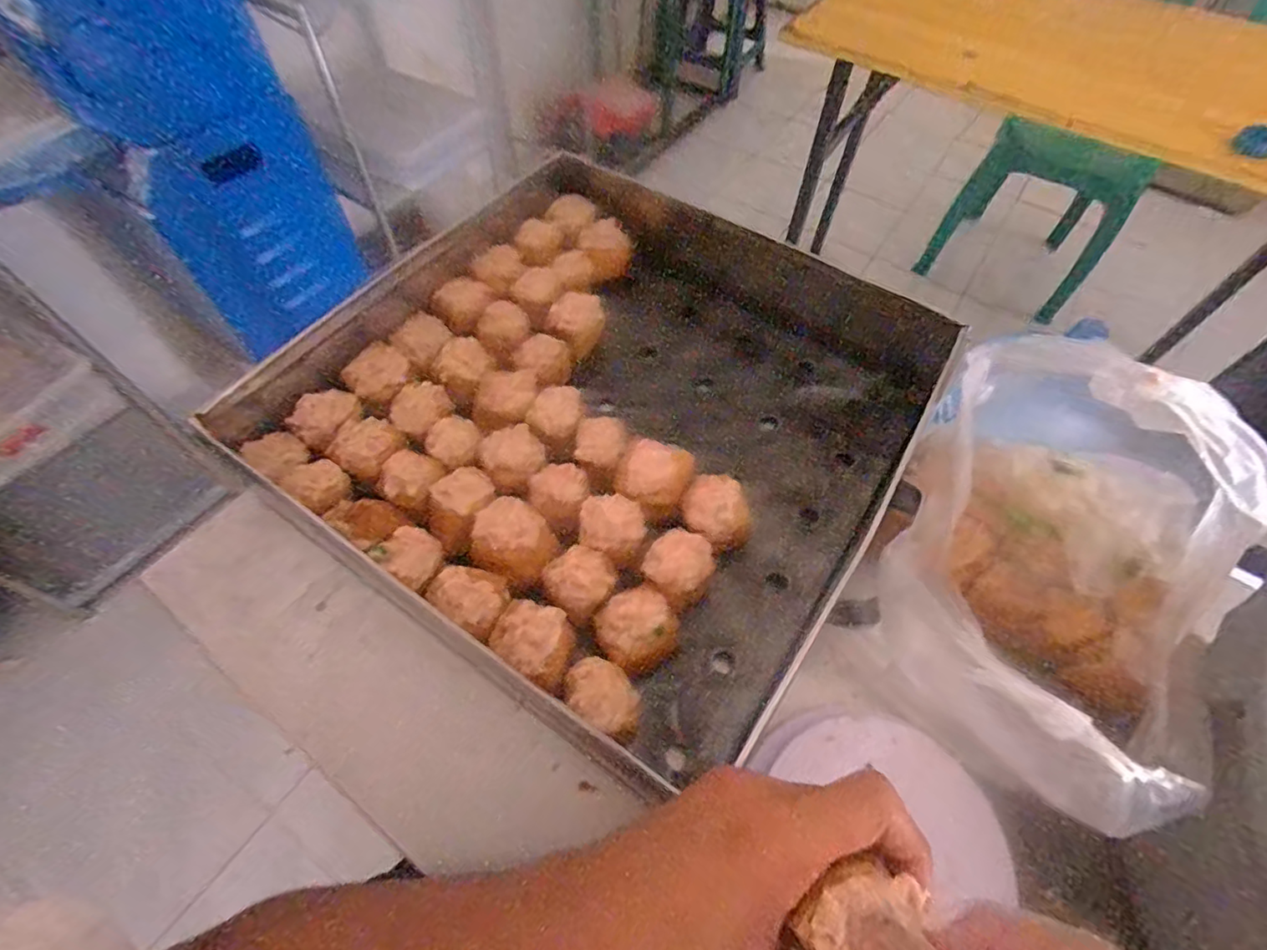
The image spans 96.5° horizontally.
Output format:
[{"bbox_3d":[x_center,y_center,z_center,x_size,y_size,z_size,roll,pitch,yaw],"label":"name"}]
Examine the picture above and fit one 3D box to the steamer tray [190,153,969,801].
[{"bbox_3d":[0.005,-0.071,0.456,0.404,0.085,0.461,31,63,16],"label":"steamer tray"}]

